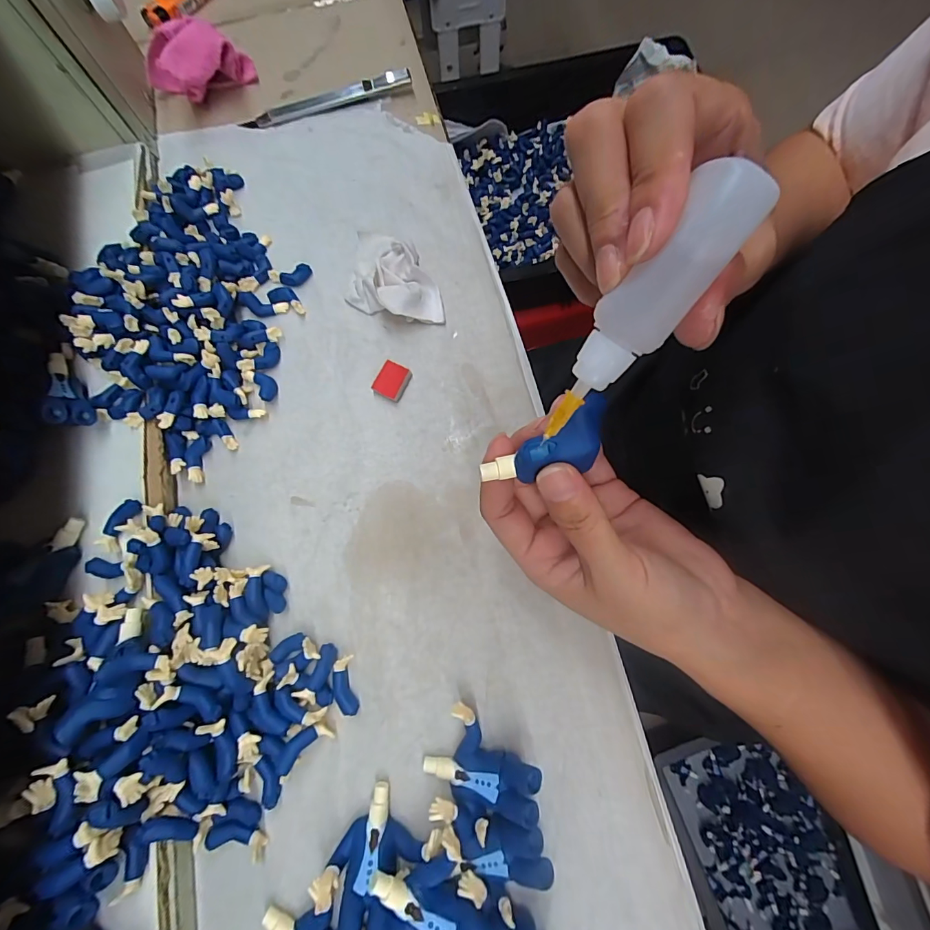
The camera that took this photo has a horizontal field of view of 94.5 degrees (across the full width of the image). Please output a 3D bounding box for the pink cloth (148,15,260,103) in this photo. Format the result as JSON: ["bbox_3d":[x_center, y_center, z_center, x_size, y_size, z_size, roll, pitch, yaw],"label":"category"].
[{"bbox_3d":[-0.204,-0.309,0.327,0.071,0.034,0.039,-34,76,-7],"label":"pink cloth"}]

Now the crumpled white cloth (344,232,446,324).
[{"bbox_3d":[-0.044,-0.128,0.285,0.066,0.018,0.064,8,75,4],"label":"crumpled white cloth"}]

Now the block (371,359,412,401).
[{"bbox_3d":[-0.046,-0.054,0.273,0.020,0.005,0.023,24,77,8],"label":"block"}]

